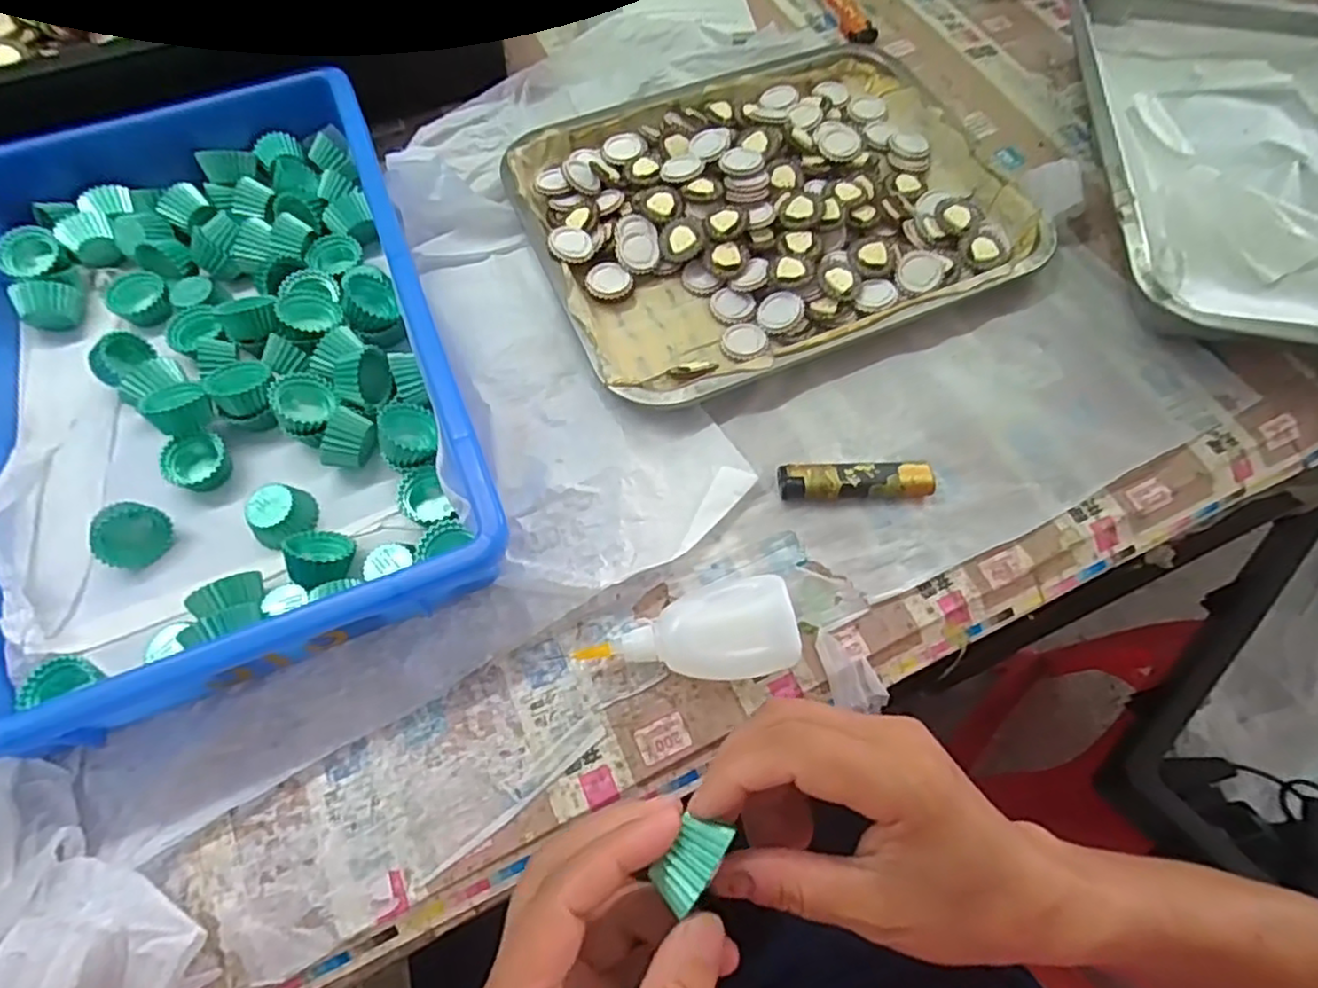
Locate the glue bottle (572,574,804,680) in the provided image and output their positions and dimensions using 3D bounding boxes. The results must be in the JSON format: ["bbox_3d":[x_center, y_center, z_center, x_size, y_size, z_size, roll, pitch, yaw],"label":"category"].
[{"bbox_3d":[0.014,0.069,0.322,0.096,0.028,0.043,-11,65,-7],"label":"glue bottle"}]

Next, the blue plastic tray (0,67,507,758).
[{"bbox_3d":[-0.244,-0.075,0.369,0.238,0.056,0.362,-20,66,-11],"label":"blue plastic tray"}]

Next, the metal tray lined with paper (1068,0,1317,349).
[{"bbox_3d":[0.408,-0.219,0.454,0.252,0.056,0.350,8,64,2],"label":"metal tray lined with paper"}]

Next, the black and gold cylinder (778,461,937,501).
[{"bbox_3d":[0.104,-0.007,0.366,0.079,0.013,0.019,0,64,-1],"label":"black and gold cylinder"}]

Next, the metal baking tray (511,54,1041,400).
[{"bbox_3d":[0.070,-0.188,0.446,0.297,0.025,0.238,-21,67,-11],"label":"metal baking tray"}]

